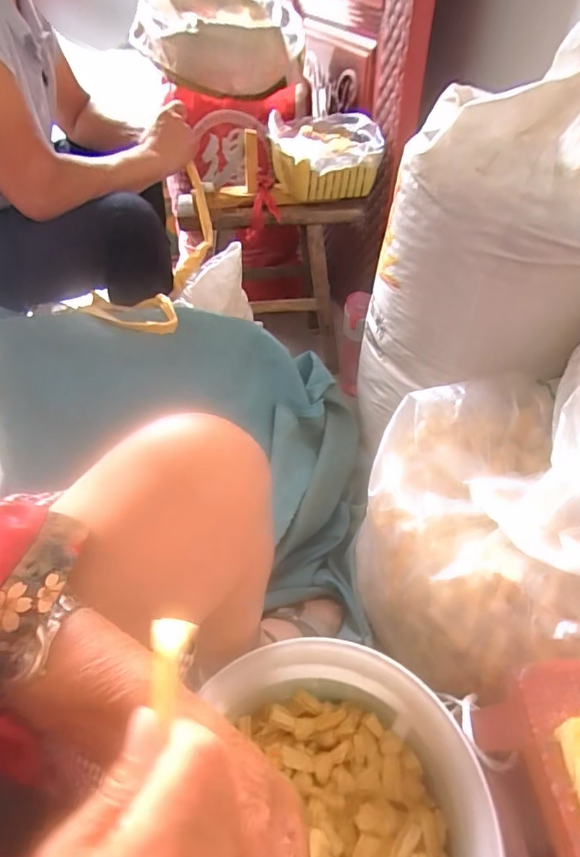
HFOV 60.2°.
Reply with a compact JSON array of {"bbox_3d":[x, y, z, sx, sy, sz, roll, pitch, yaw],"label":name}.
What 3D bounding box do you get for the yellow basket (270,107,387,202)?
[{"bbox_3d":[0.064,-0.504,0.947,0.201,0.110,0.260,-3,45,-3],"label":"yellow basket"}]

